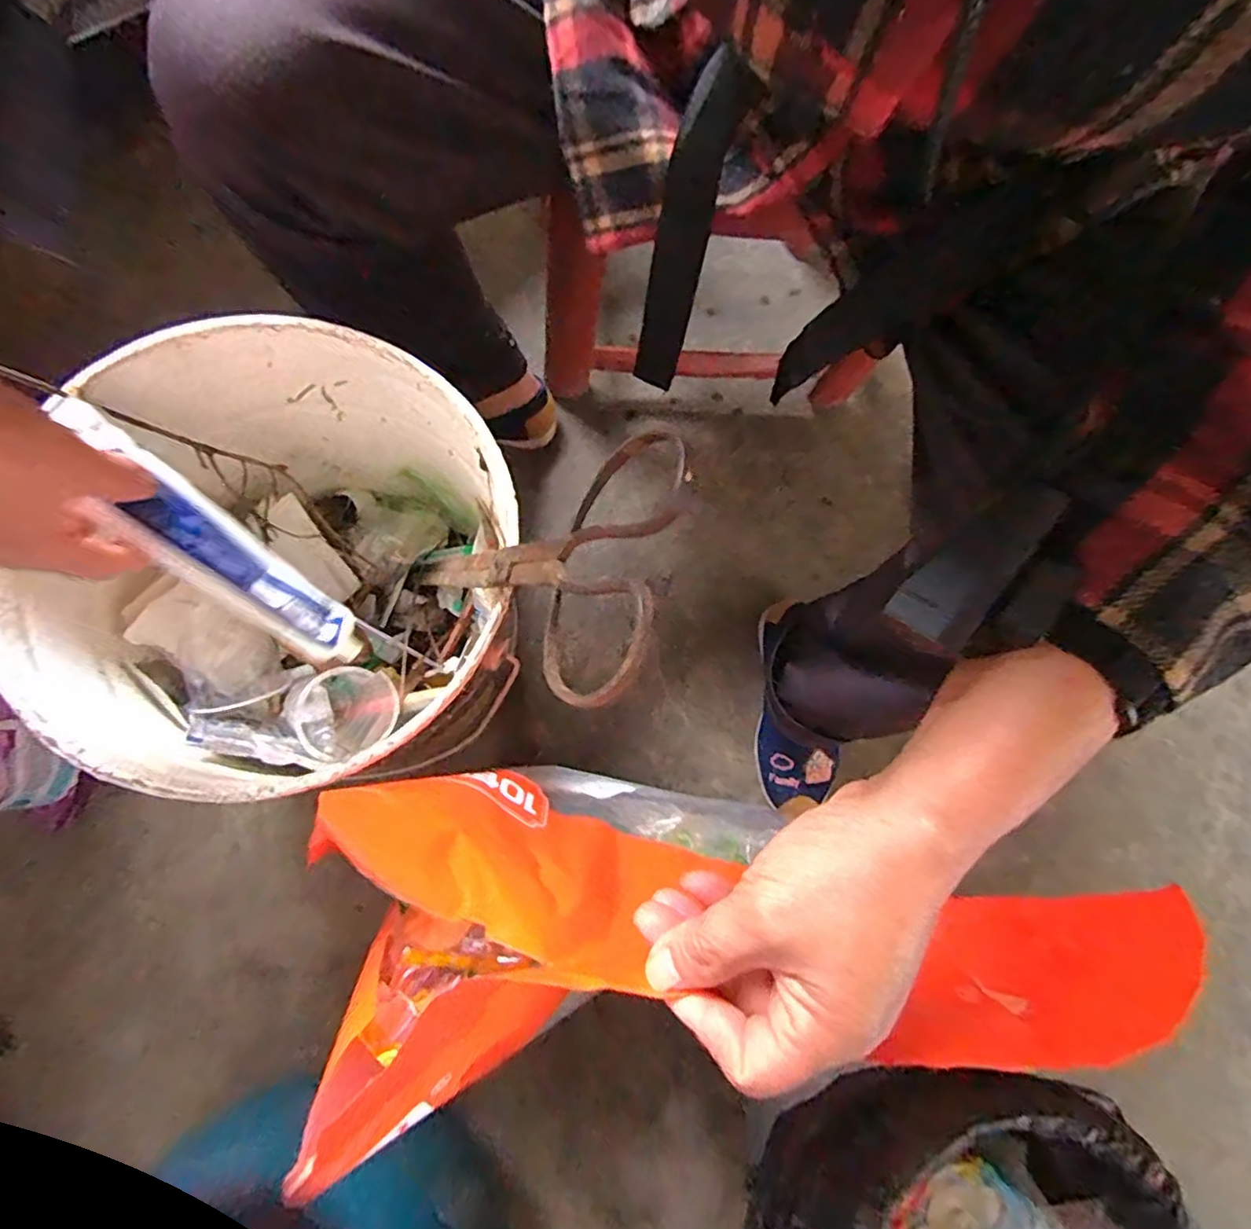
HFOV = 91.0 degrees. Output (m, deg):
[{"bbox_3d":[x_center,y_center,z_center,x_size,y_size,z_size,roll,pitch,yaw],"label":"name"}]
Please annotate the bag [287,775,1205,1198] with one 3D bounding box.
[{"bbox_3d":[0.045,0.149,0.346,0.386,0.140,0.146,-7,71,-5],"label":"bag"}]

